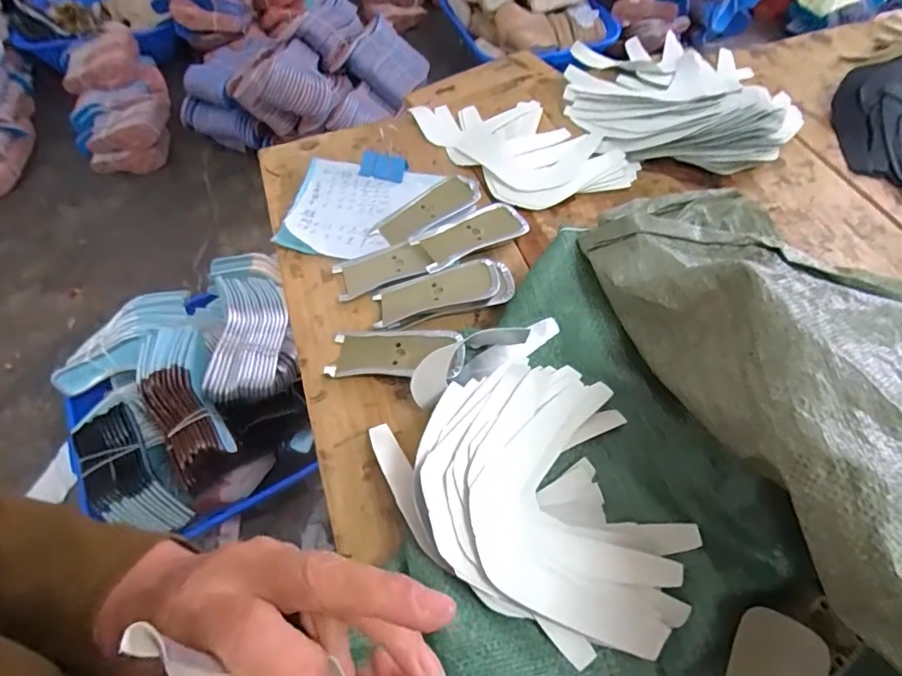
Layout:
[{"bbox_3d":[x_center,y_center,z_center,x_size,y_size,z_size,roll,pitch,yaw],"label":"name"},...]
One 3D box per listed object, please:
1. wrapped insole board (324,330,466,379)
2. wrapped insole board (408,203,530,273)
[{"bbox_3d":[-0.047,0.013,0.435,0.117,0.006,0.048,0,53,12],"label":"wrapped insole board"},{"bbox_3d":[0.021,-0.099,0.498,0.115,0.025,0.050,-28,61,-15],"label":"wrapped insole board"}]

